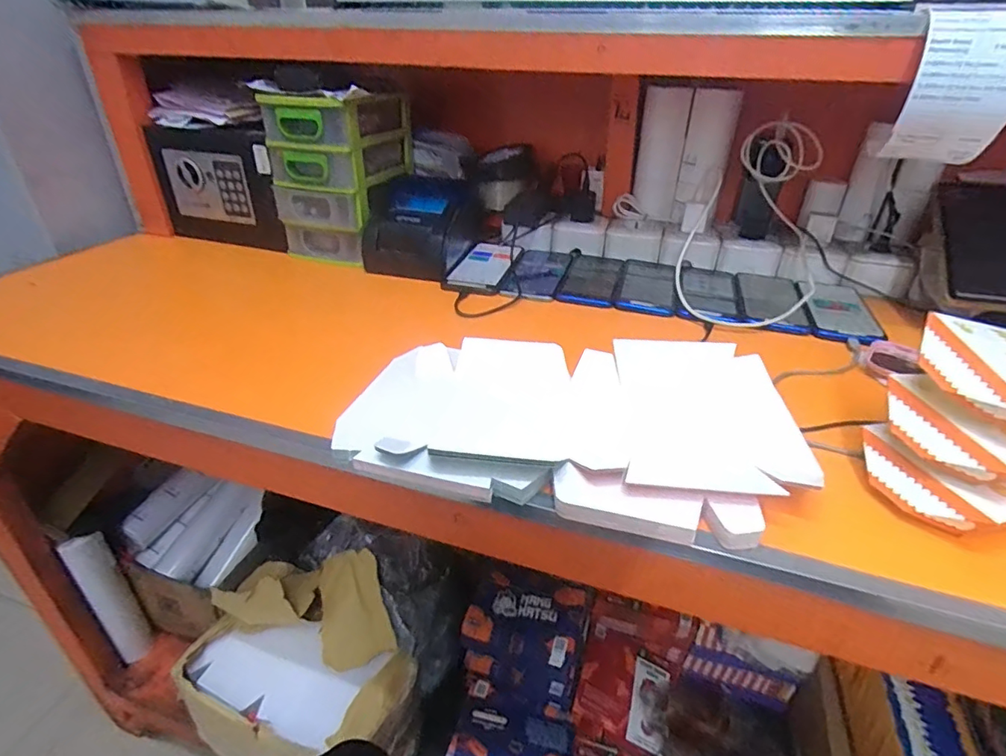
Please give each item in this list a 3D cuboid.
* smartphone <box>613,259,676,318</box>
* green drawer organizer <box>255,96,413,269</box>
[{"bbox_3d":[0.196,-0.132,0.717,0.073,0.007,0.177,9,34,13],"label":"smartphone"},{"bbox_3d":[-0.231,-0.306,0.789,0.145,0.209,0.179,10,34,14],"label":"green drawer organizer"}]

